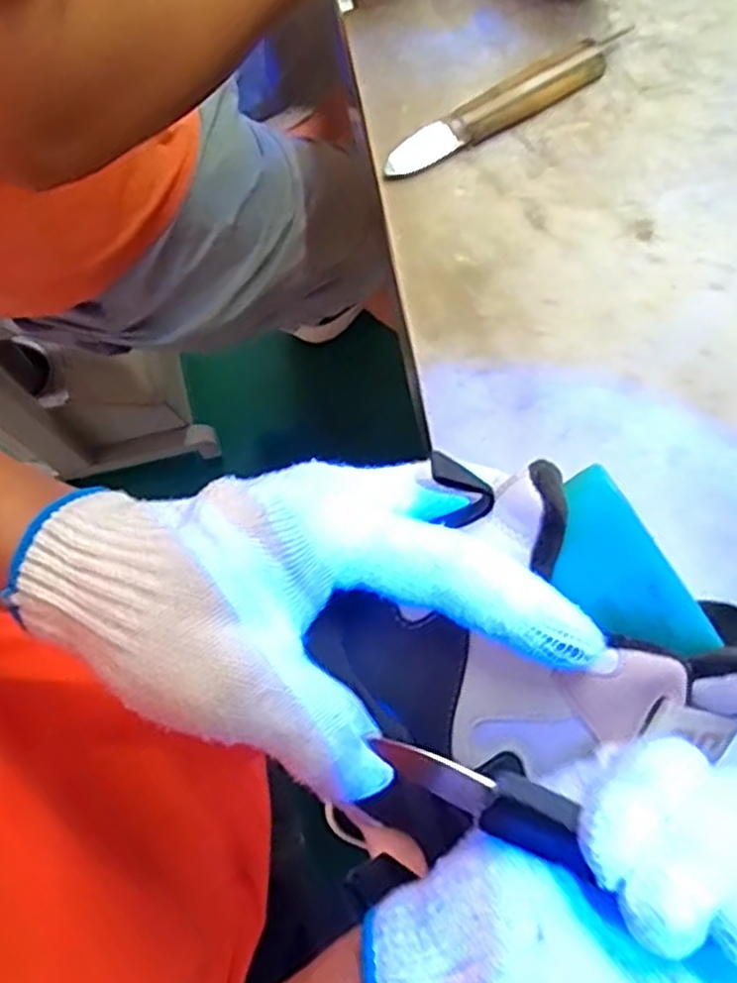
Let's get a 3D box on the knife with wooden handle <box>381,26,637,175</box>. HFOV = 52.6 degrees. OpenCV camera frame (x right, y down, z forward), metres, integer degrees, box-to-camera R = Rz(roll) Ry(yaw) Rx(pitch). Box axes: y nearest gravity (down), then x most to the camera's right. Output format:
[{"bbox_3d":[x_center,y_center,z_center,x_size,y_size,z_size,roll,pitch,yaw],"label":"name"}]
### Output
[{"bbox_3d":[0.092,-0.253,0.482,0.184,0.013,0.028,-31,76,-7],"label":"knife with wooden handle"}]

